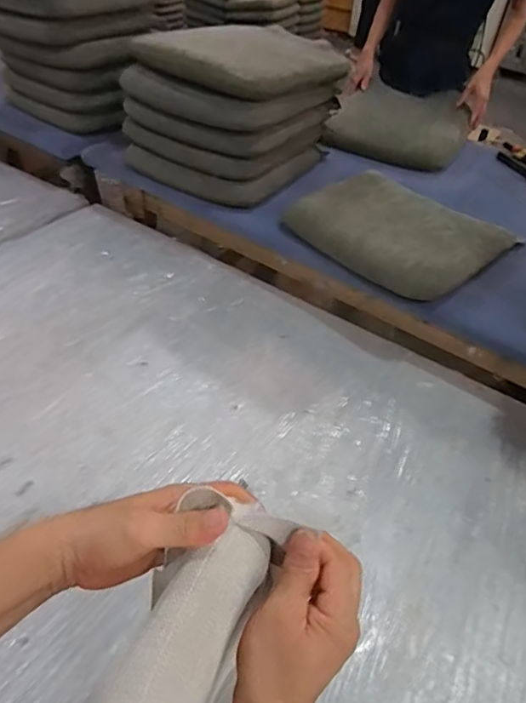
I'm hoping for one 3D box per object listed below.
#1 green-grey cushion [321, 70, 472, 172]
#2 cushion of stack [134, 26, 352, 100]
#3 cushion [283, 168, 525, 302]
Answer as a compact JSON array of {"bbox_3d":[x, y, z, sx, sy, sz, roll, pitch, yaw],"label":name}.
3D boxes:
[{"bbox_3d":[0.457,-0.737,1.641,0.394,0.098,0.505,18,46,12],"label":"green-grey cushion"},{"bbox_3d":[-0.046,-0.747,1.257,0.421,0.067,0.400,29,49,21],"label":"cushion of stack"},{"bbox_3d":[0.321,-0.294,1.189,0.429,0.070,0.362,36,52,27],"label":"cushion"}]

